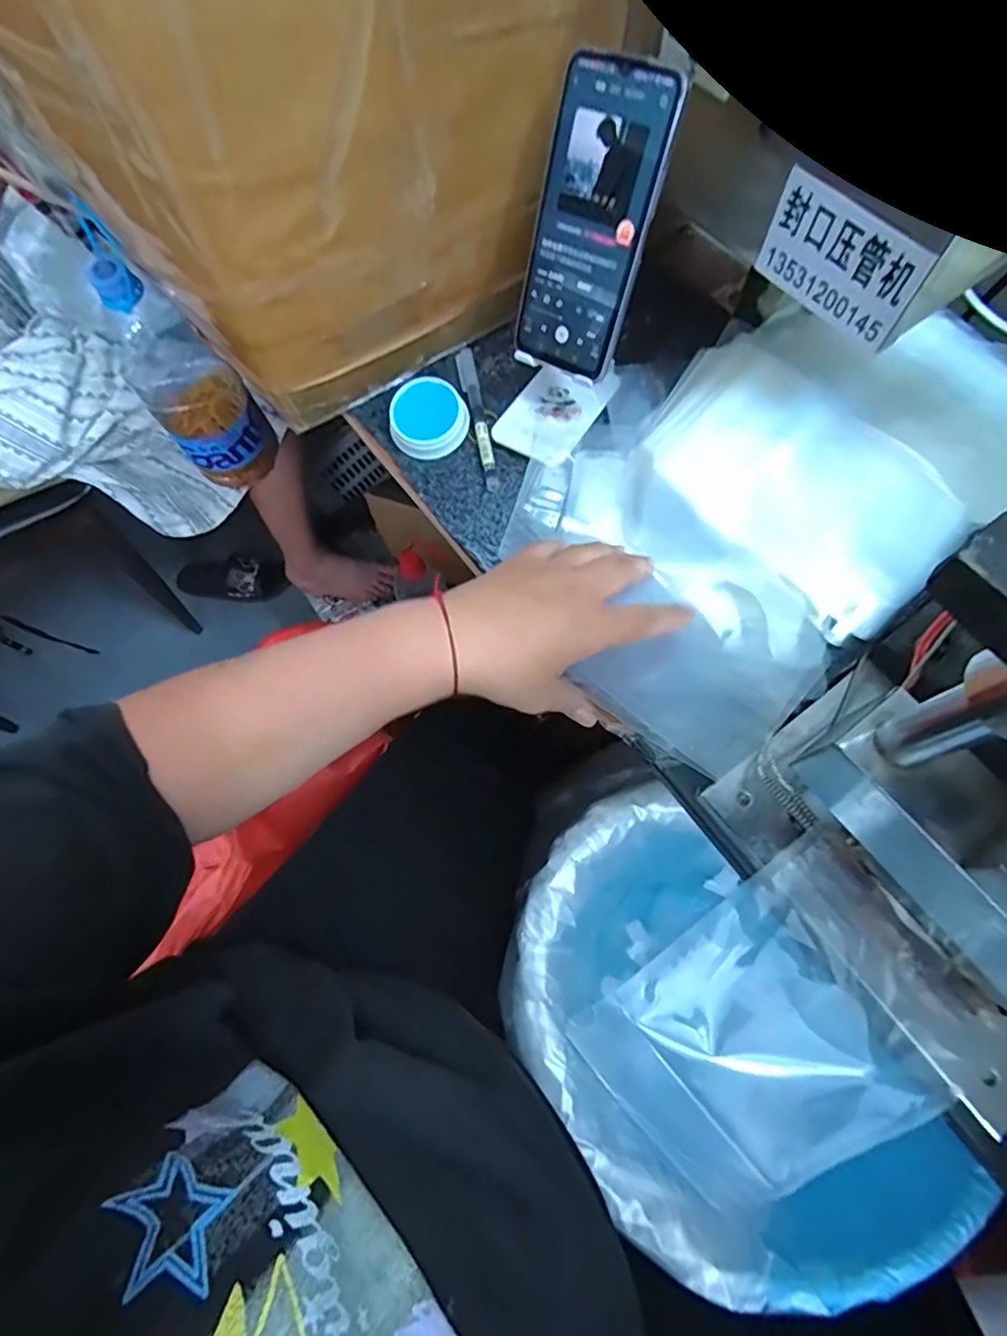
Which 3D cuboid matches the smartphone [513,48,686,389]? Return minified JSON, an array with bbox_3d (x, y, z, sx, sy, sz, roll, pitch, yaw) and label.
[{"bbox_3d":[0.056,-0.281,0.381,0.075,0.160,0.008,26,44,12],"label":"smartphone"}]

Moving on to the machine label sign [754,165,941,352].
[{"bbox_3d":[0.200,-0.243,0.350,0.008,0.056,0.099,-39,72,-12],"label":"machine label sign"}]

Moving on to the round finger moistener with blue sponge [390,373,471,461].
[{"bbox_3d":[-0.061,-0.200,0.468,0.056,0.030,0.054,-1,69,2],"label":"round finger moistener with blue sponge"}]

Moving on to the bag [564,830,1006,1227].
[{"bbox_3d":[0.142,0.185,0.298,0.171,0.034,0.123,-35,72,-11],"label":"bag"}]

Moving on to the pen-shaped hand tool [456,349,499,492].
[{"bbox_3d":[-0.022,-0.208,0.478,0.015,0.010,0.145,-10,69,-2],"label":"pen-shaped hand tool"}]

